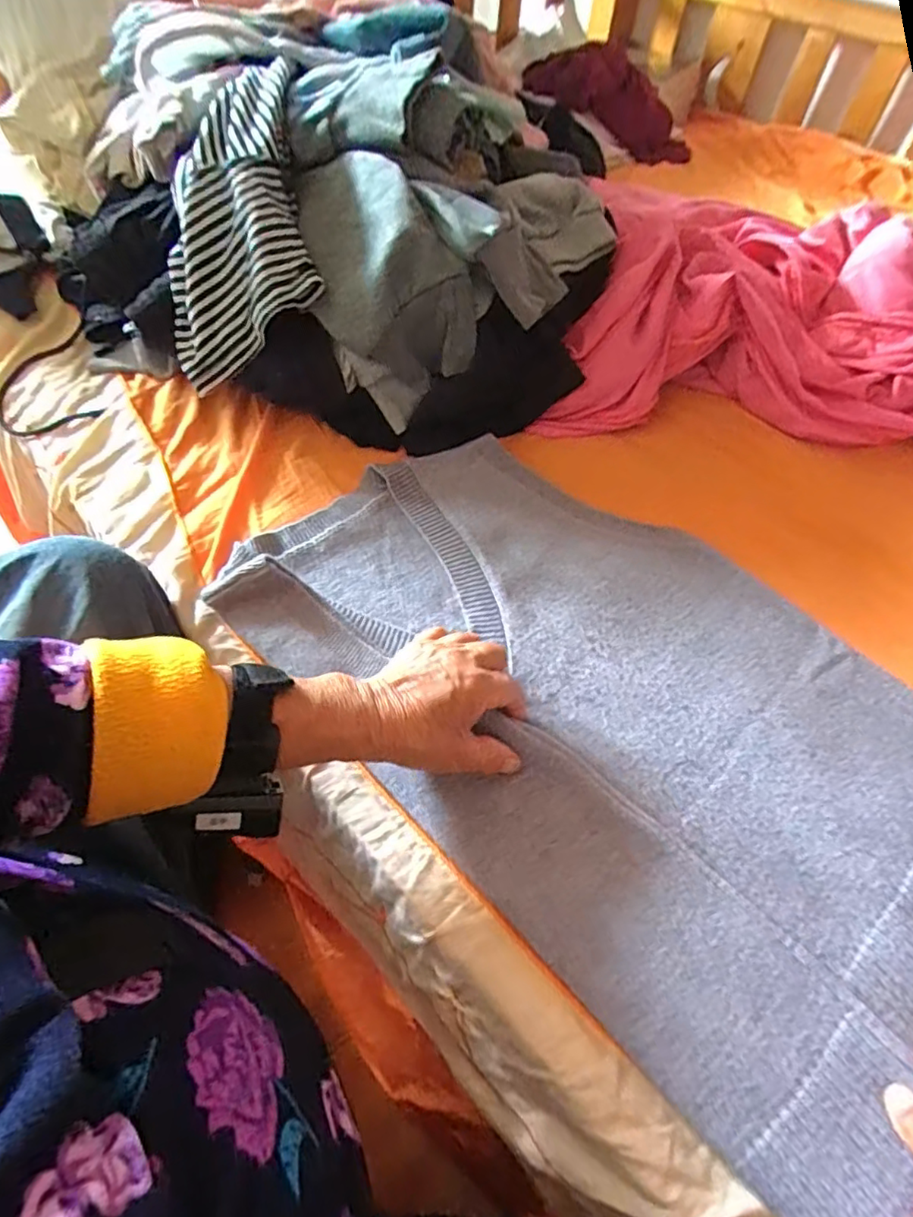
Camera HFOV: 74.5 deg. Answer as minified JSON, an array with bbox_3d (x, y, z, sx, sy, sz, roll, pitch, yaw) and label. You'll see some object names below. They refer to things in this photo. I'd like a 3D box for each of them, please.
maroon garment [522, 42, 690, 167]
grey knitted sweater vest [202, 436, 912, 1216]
[{"bbox_3d":[0.293,-0.928,1.092,0.313,0.111,0.136,4,52,-27],"label":"maroon garment"},{"bbox_3d":[0.112,0.057,0.451,0.339,0.030,0.554,-38,66,-26],"label":"grey knitted sweater vest"}]

